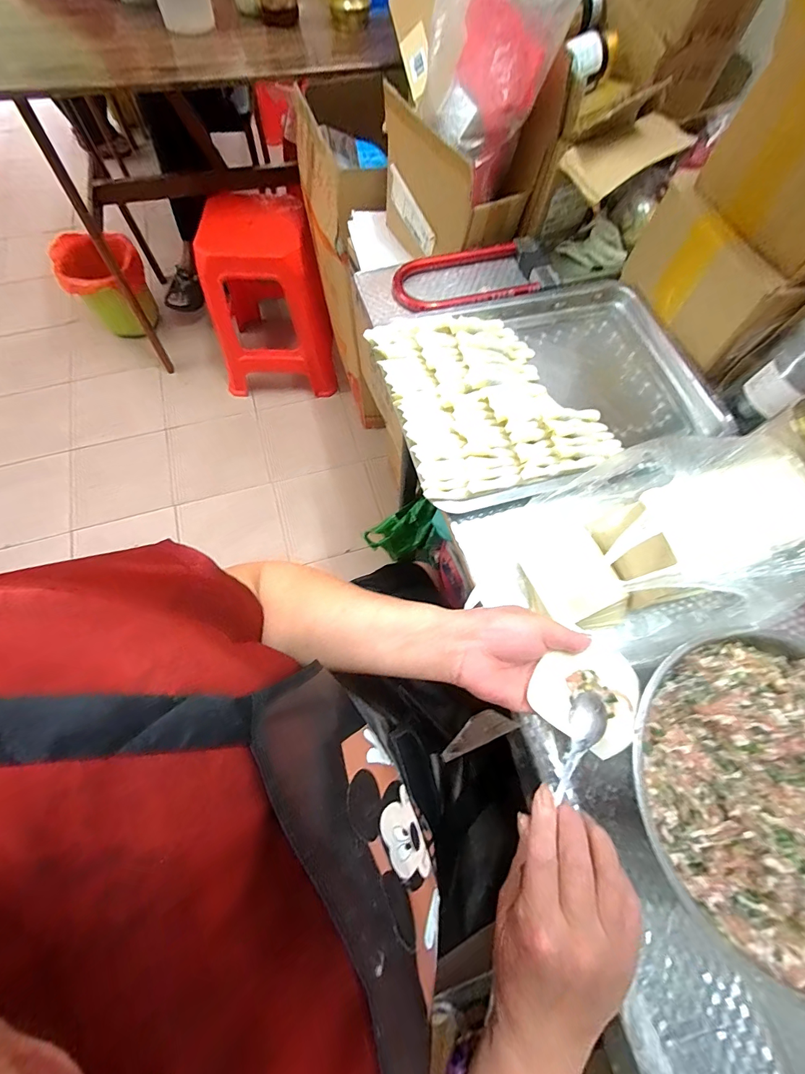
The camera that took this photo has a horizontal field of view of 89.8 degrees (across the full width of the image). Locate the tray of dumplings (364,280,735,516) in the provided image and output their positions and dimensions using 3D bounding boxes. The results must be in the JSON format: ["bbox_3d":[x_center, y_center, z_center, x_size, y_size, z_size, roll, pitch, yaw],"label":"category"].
[{"bbox_3d":[0.176,-0.194,0.511,0.393,0.046,0.285,-16,69,-8],"label":"tray of dumplings"}]

